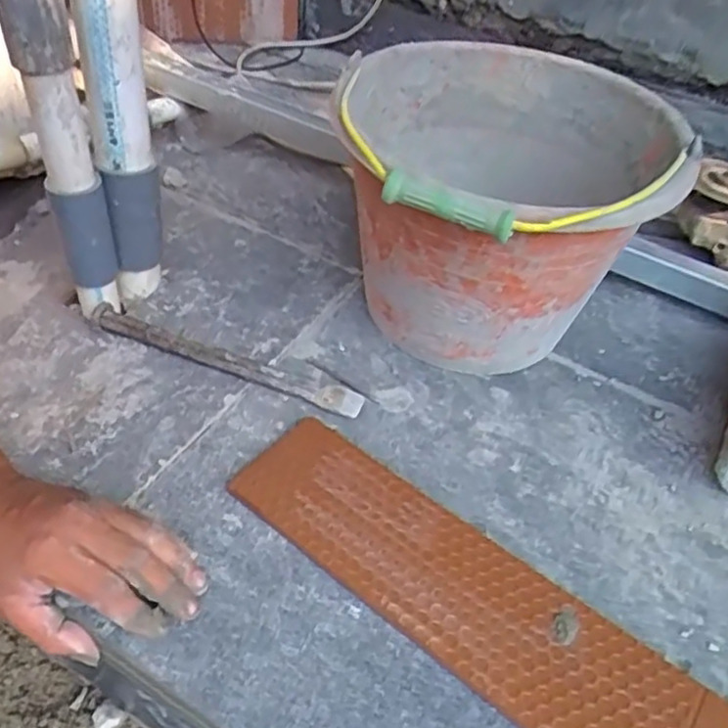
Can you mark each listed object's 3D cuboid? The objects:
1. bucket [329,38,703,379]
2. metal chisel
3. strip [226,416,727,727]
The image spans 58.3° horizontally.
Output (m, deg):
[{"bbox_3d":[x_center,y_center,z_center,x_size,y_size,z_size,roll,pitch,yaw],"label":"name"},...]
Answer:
[{"bbox_3d":[0.107,-0.129,0.547,0.253,0.213,0.292,3,44,-6],"label":"bucket"},{"bbox_3d":[-0.115,-0.001,0.537,0.236,0.018,0.023,17,44,8],"label":"metal chisel"},{"bbox_3d":[0.086,0.163,0.405,0.394,0.008,0.088,32,50,22],"label":"strip"}]

